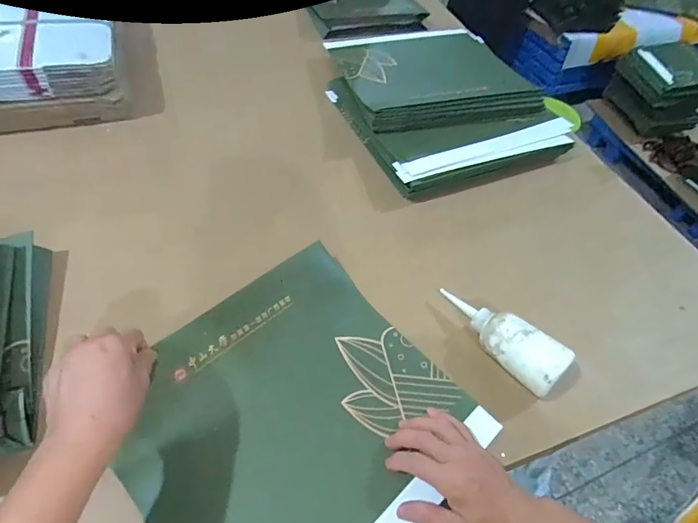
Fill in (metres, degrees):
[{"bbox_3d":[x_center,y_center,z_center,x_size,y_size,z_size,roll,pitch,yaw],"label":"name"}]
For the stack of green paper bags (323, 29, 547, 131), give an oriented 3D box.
[{"bbox_3d":[0.152,-0.369,0.810,0.321,0.039,0.312,-11,55,-14],"label":"stack of green paper bags"}]

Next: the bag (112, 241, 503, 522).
[{"bbox_3d":[-0.053,0.168,0.451,0.322,0.060,0.309,-35,64,-27],"label":"bag"}]

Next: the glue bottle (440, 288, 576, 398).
[{"bbox_3d":[0.173,0.080,0.499,0.046,0.049,0.166,-30,47,-25],"label":"glue bottle"}]

